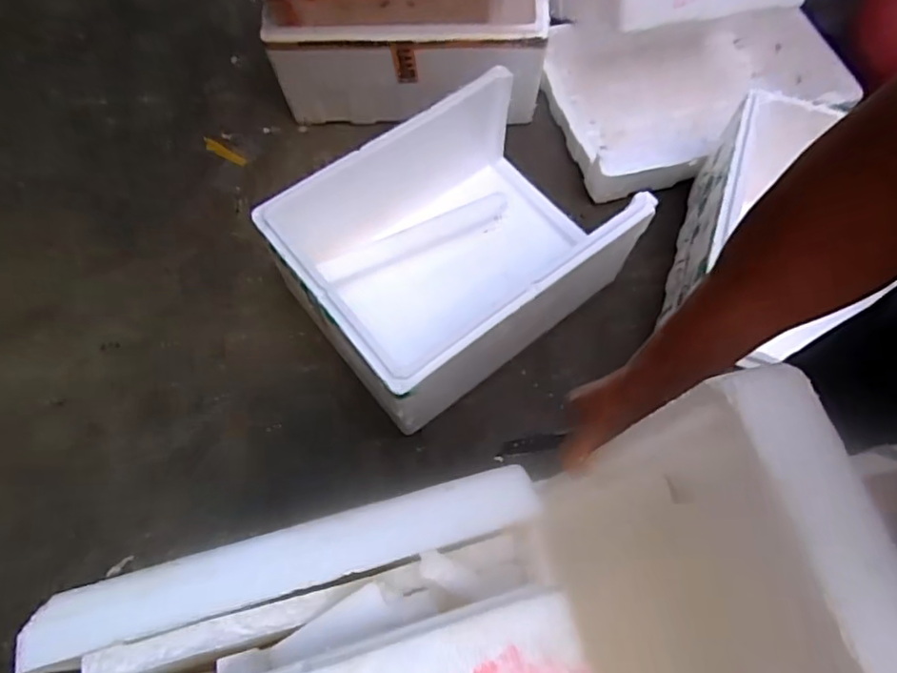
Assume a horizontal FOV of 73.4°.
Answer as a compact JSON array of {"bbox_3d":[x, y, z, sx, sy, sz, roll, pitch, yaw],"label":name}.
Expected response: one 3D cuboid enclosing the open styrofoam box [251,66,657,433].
[{"bbox_3d":[0.013,-0.144,1.221,0.582,0.363,0.454,-34,72,-14],"label":"open styrofoam box"}]

